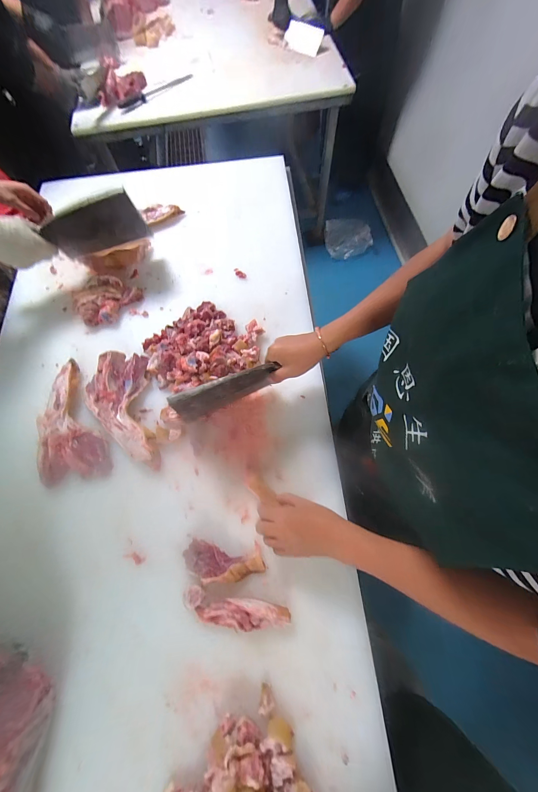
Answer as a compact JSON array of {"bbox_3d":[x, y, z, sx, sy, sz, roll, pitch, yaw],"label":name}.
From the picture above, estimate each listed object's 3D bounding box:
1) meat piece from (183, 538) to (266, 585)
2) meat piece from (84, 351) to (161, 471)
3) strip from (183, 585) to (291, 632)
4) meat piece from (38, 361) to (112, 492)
[{"bbox_3d":[-0.081,0.298,0.515,0.139,0.032,0.067,-2,69,1],"label":"meat piece"},{"bbox_3d":[-0.322,0.032,0.608,0.141,0.038,0.272,-15,69,-4],"label":"meat piece"},{"bbox_3d":[-0.058,0.369,0.481,0.179,0.029,0.048,9,69,5],"label":"strip"},{"bbox_3d":[-0.436,0.063,0.609,0.121,0.034,0.266,-26,70,-8],"label":"meat piece"}]

